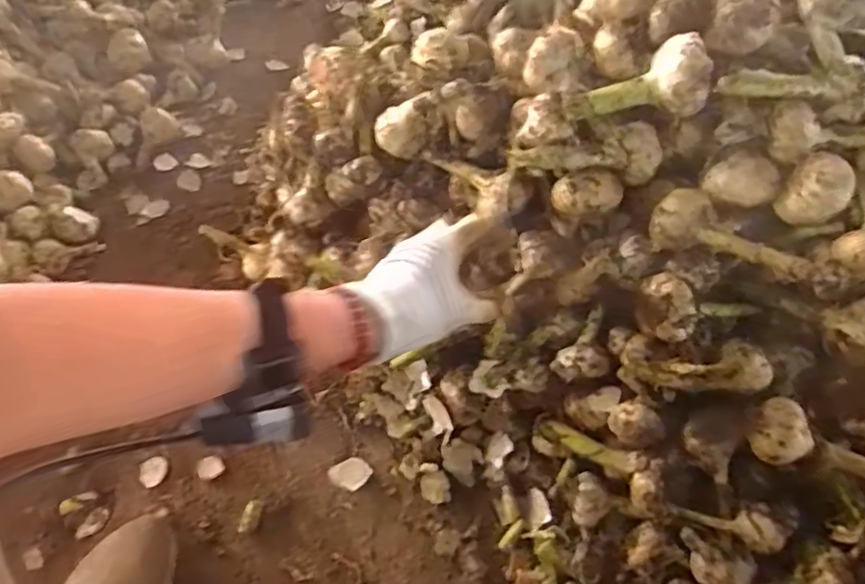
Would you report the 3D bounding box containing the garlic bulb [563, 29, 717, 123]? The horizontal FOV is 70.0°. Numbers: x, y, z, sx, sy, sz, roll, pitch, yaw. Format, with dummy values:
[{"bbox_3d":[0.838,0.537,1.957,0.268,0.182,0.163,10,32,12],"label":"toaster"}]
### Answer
[{"bbox_3d":[0.164,-0.166,0.503,0.110,0.048,0.053,-16,57,10],"label":"garlic bulb"}]

